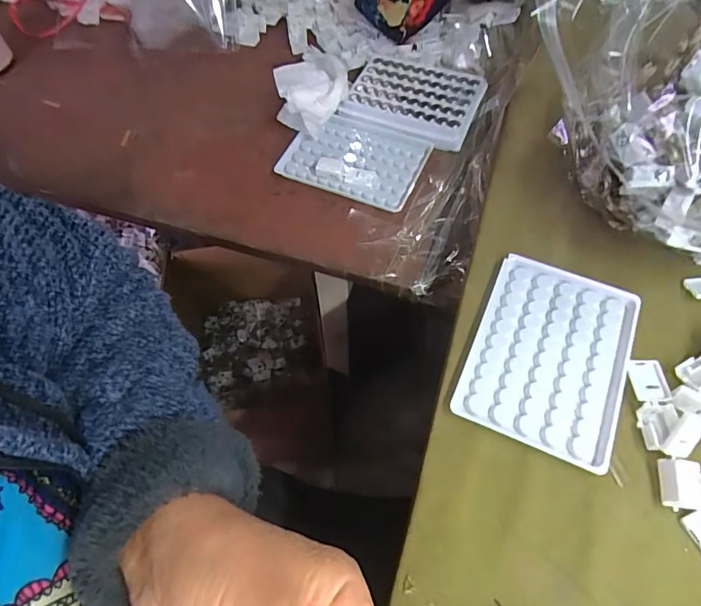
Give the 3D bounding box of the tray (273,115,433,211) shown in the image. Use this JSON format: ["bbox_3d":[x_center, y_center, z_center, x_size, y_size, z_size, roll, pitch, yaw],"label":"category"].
[{"bbox_3d":[0.004,-0.141,0.458,0.127,0.014,0.086,19,63,12],"label":"tray"}]

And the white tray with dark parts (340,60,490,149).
[{"bbox_3d":[0.064,-0.206,0.479,0.124,0.011,0.092,21,64,13],"label":"white tray with dark parts"}]

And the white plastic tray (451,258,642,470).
[{"bbox_3d":[0.130,0.032,0.314,0.092,0.006,0.128,21,64,13],"label":"white plastic tray"}]

